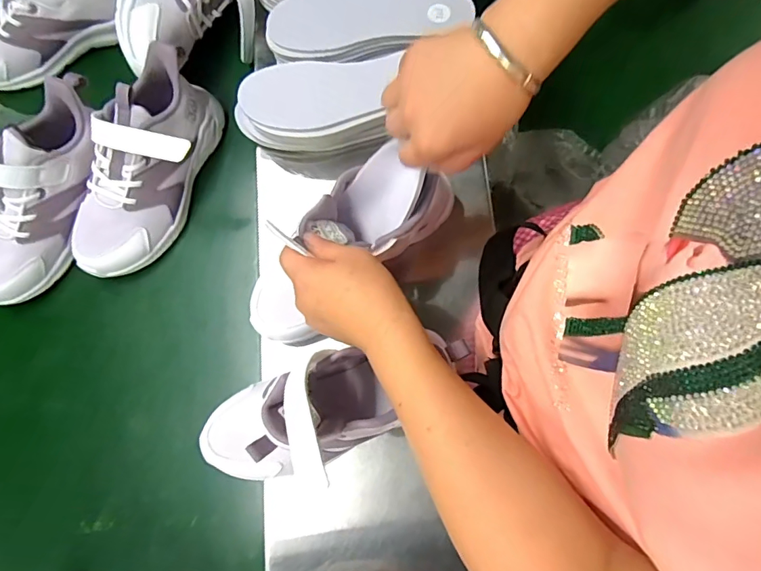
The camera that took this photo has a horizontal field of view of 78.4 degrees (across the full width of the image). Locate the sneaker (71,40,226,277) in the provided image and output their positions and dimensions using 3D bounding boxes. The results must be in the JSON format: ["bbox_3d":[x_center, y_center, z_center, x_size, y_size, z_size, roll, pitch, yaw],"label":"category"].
[{"bbox_3d":[-0.224,-0.116,0.450,0.087,0.099,0.217,20,79,3],"label":"sneaker"}]

